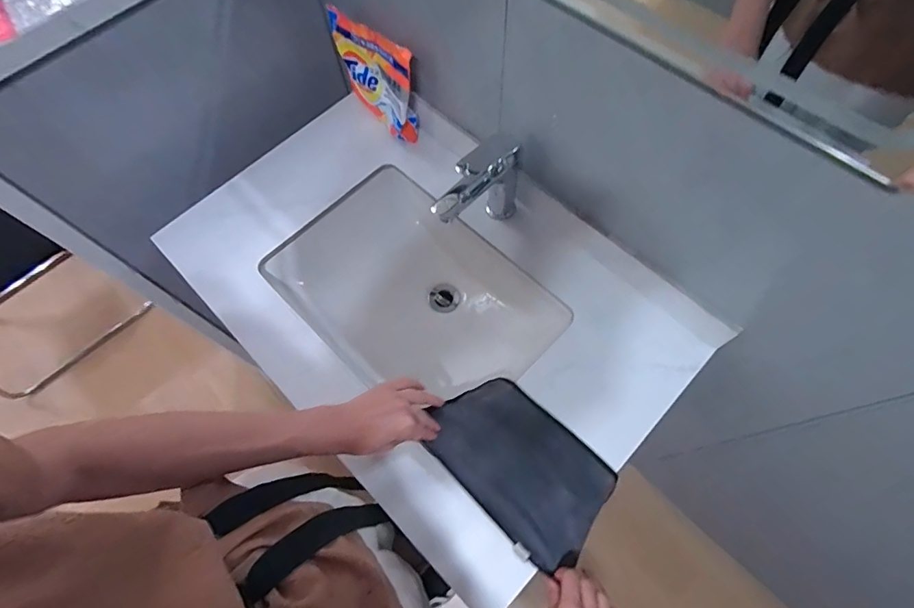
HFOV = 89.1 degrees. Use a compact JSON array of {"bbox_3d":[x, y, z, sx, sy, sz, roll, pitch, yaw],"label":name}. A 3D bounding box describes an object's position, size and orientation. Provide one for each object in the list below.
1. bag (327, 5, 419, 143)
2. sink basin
[{"bbox_3d":[-0.133,-0.383,0.794,0.047,0.177,0.183,-38,70,-13],"label":"bag"},{"bbox_3d":[-0.068,-0.004,0.803,0.306,0.133,0.425,-43,72,-14],"label":"sink basin"}]

